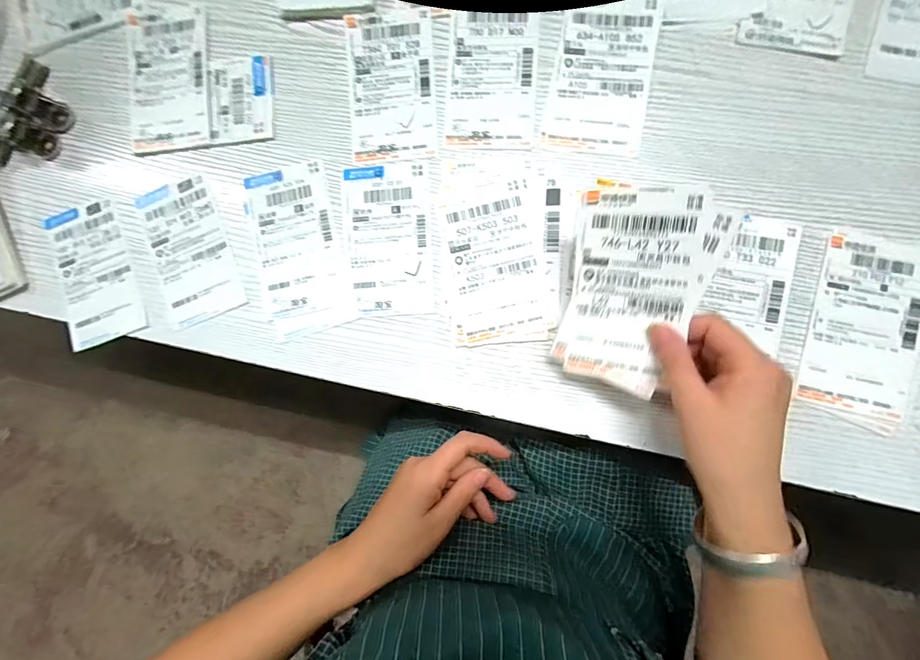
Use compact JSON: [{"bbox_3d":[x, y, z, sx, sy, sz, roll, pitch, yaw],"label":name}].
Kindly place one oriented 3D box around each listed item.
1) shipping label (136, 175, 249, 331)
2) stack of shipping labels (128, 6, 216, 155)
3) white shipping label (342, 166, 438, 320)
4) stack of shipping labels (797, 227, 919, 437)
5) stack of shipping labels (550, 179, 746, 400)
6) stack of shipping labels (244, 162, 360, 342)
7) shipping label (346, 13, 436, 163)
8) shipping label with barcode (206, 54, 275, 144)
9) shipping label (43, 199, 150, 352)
[{"bbox_3d":[-0.243,-0.072,0.369,0.072,0.004,0.127,-19,87,6],"label":"shipping label"},{"bbox_3d":[-0.264,-0.230,0.372,0.079,0.004,0.129,-4,88,6],"label":"stack of shipping labels"},{"bbox_3d":[-0.059,-0.077,0.347,0.070,0.004,0.129,-6,88,6],"label":"white shipping label"},{"bbox_3d":[0.307,-0.001,0.304,0.084,0.004,0.140,18,91,6],"label":"stack of shipping labels"},{"bbox_3d":[0.118,-0.026,0.276,0.088,0.004,0.136,16,109,26],"label":"stack of shipping labels"},{"bbox_3d":[-0.141,-0.069,0.356,0.077,0.004,0.143,-14,87,6],"label":"stack of shipping labels"},{"bbox_3d":[-0.059,-0.211,0.353,0.072,0.004,0.126,-2,89,6],"label":"shipping label"},{"bbox_3d":[-0.197,-0.205,0.364,0.060,0.004,0.075,-2,89,6],"label":"shipping label with barcode"},{"bbox_3d":[-0.340,-0.052,0.377,0.076,0.005,0.128,-18,87,6],"label":"shipping label"}]

